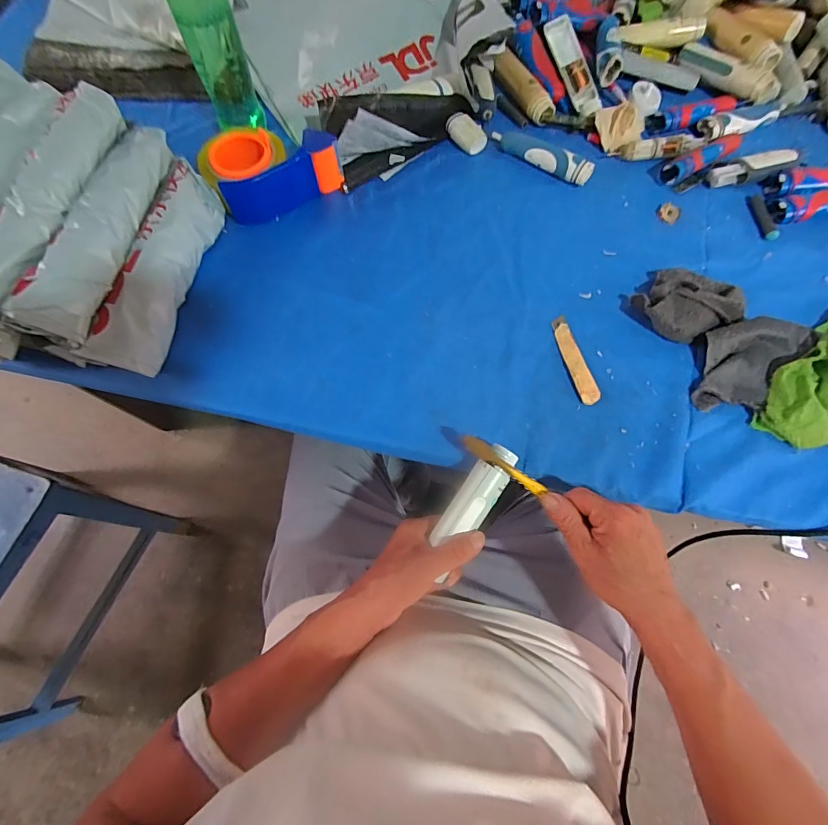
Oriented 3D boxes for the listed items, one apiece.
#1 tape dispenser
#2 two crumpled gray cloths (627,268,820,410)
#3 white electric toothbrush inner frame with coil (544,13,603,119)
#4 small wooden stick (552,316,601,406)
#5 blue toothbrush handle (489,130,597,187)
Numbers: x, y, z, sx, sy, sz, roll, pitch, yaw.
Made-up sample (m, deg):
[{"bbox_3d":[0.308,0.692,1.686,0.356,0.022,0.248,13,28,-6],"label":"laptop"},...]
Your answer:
[{"bbox_3d":[-0.178,-0.310,0.509,0.161,0.061,0.099,-23,71,-9],"label":"tape dispenser"},{"bbox_3d":[0.335,-0.091,0.452,0.141,0.032,0.168,-37,74,-13],"label":"two crumpled gray cloths"},{"bbox_3d":[0.229,-0.489,0.573,0.038,0.015,0.143,-22,91,-9],"label":"white electric toothbrush inner frame with coil"},{"bbox_3d":[0.180,-0.060,0.451,0.023,0.004,0.108,-15,70,-6],"label":"small wooden stick"},{"bbox_3d":[0.175,-0.351,0.547,0.140,0.025,0.033,33,72,11],"label":"blue toothbrush handle"}]

